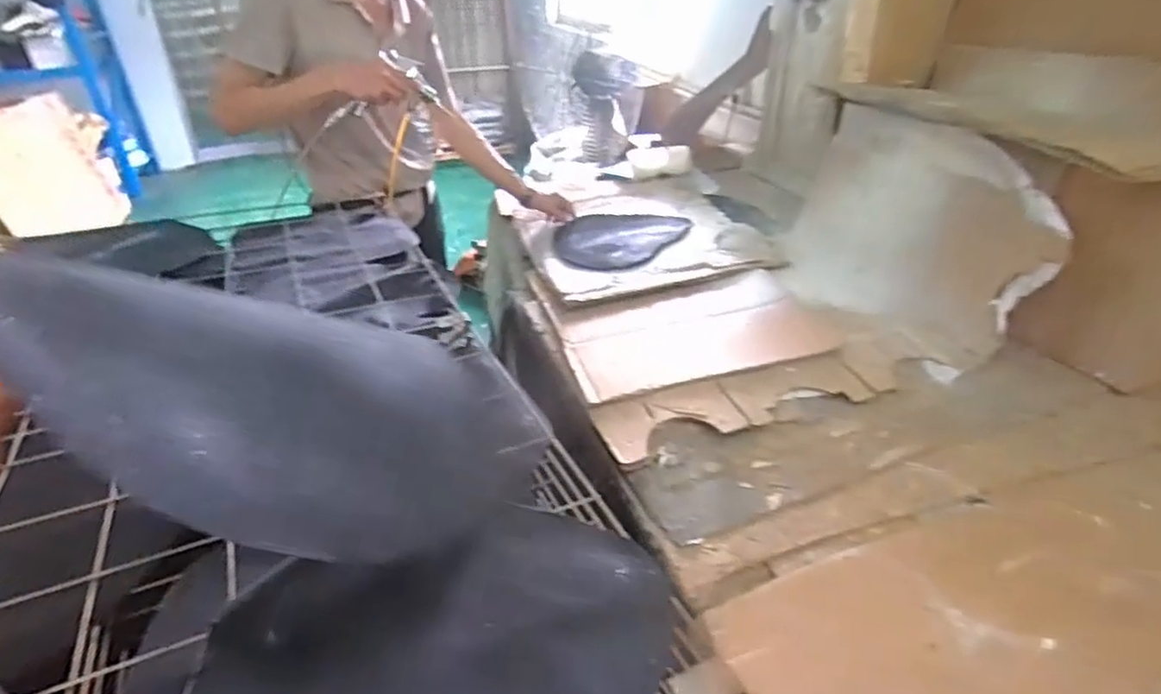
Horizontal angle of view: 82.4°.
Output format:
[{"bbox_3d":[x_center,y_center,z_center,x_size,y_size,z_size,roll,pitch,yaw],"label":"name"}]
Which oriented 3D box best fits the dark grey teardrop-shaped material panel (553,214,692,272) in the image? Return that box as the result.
[{"bbox_3d":[0.088,-0.260,1.636,0.324,0.012,0.299,1,35,14],"label":"dark grey teardrop-shaped material panel"}]

